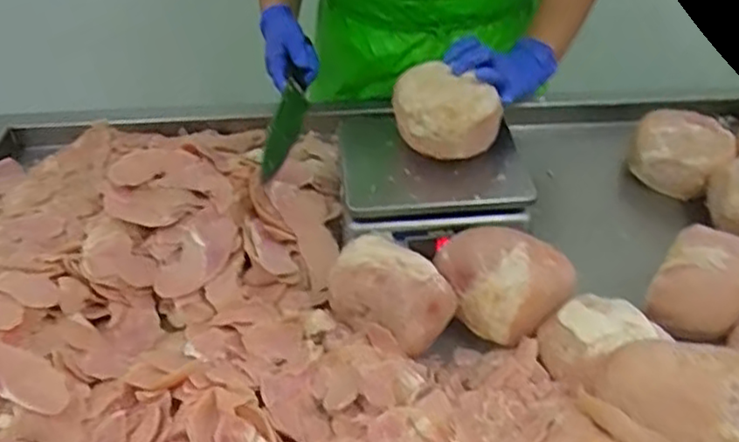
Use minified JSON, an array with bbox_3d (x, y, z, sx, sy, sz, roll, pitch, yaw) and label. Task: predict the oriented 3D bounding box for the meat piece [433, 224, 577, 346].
[{"bbox_3d":[0.141,0.064,0.741,0.140,0.084,0.089,28,46,30],"label":"meat piece"}]

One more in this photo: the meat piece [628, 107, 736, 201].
[{"bbox_3d":[0.444,-0.097,0.972,0.127,0.076,0.101,26,45,28],"label":"meat piece"}]

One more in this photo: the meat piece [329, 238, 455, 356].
[{"bbox_3d":[0.020,0.080,0.724,0.134,0.086,0.081,20,43,22],"label":"meat piece"}]

